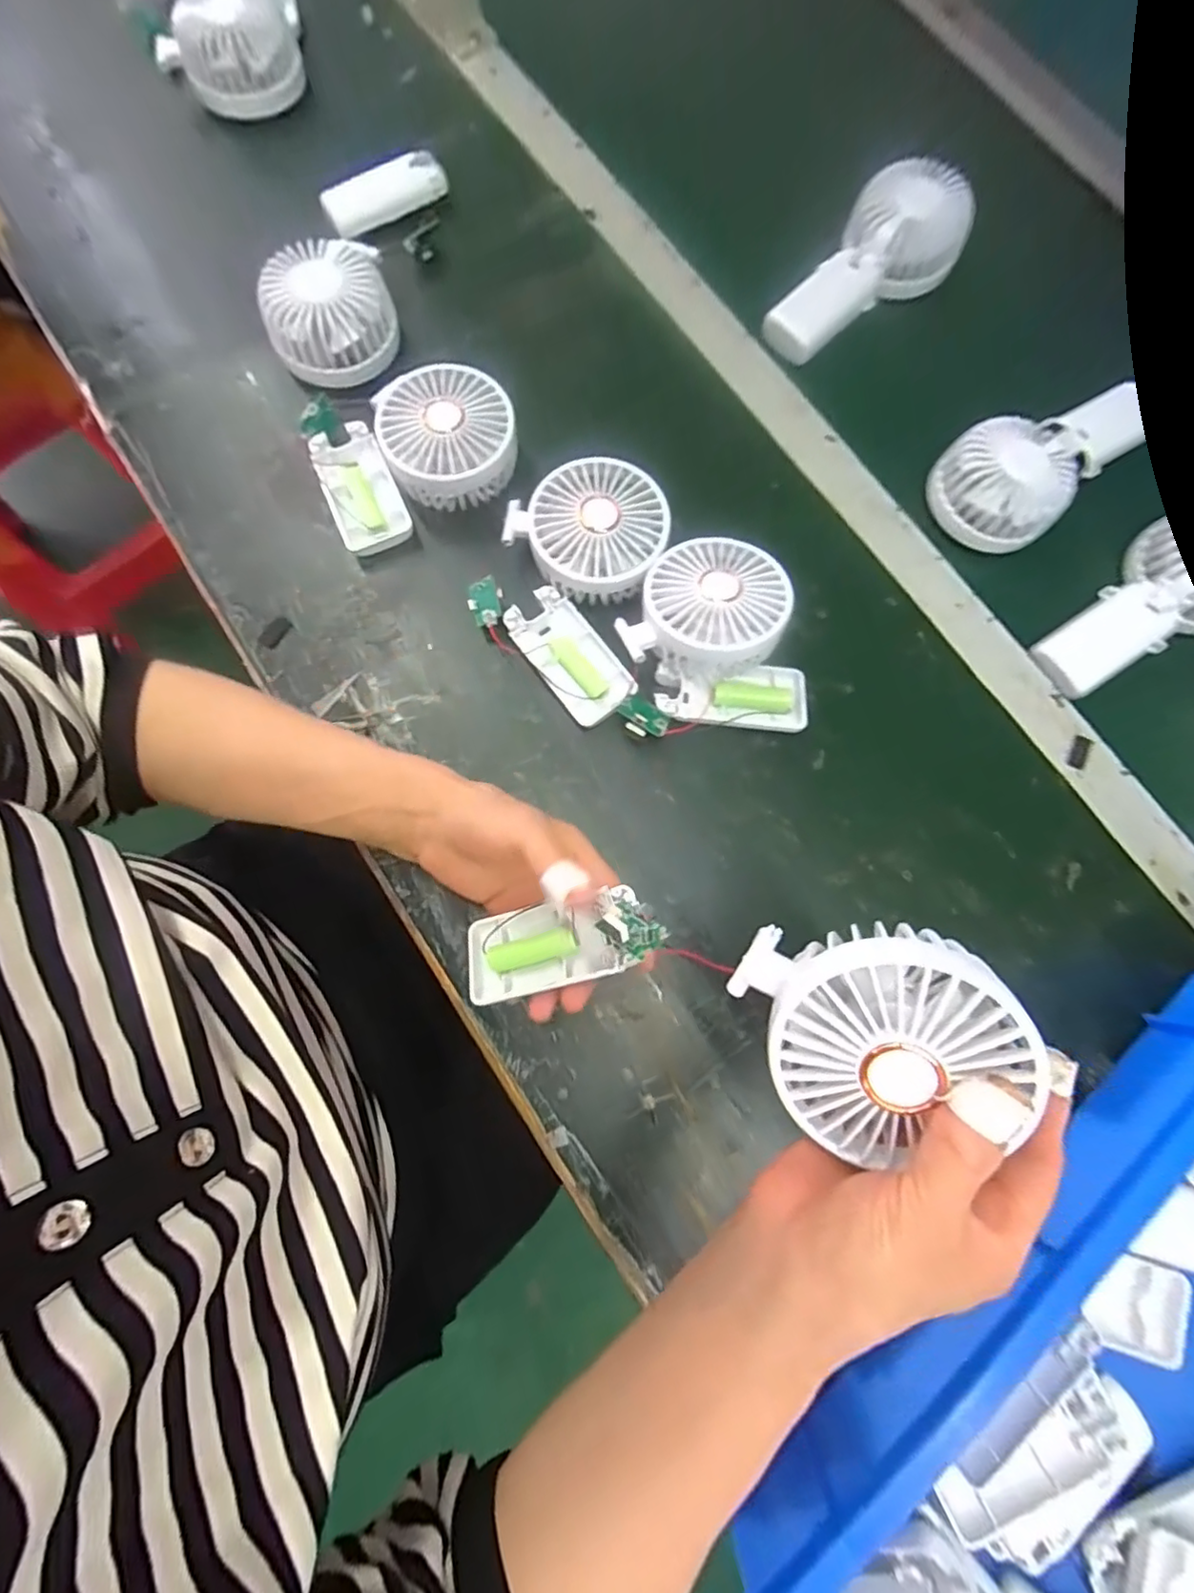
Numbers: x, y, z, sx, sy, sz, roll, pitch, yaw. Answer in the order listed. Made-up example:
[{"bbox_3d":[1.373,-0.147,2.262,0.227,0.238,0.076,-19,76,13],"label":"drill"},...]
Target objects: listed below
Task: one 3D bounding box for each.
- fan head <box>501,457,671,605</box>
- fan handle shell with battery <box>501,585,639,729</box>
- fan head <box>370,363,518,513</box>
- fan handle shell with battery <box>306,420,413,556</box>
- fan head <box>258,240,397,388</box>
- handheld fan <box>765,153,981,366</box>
[{"bbox_3d":[-0.001,-0.166,0.385,0.086,0.037,0.086,0,76,-2],"label":"fan head"},{"bbox_3d":[-0.018,-0.090,0.388,0.047,0.017,0.093,-37,80,-10],"label":"fan handle shell with battery"},{"bbox_3d":[-0.098,-0.234,0.394,0.082,0.039,0.082,0,76,-2],"label":"fan head"},{"bbox_3d":[-0.160,-0.207,0.409,0.046,0.020,0.093,-23,78,-7],"label":"fan handle shell with battery"},{"bbox_3d":[-0.186,-0.336,0.423,0.087,0.051,0.085,-20,77,-7],"label":"fan head"},{"bbox_3d":[0.202,-0.405,0.467,0.171,0.050,0.083,-37,79,5],"label":"handheld fan"}]

